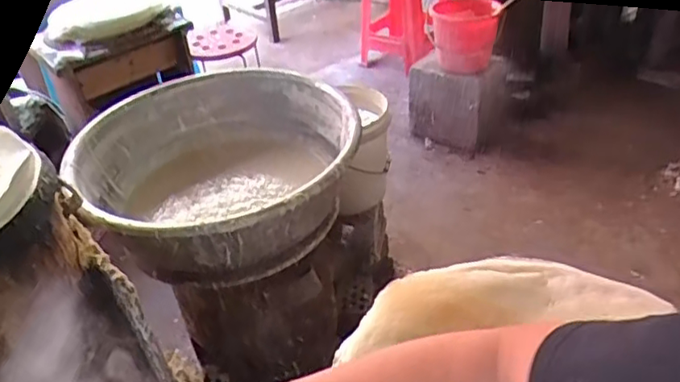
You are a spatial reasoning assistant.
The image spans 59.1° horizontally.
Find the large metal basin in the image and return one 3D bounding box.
[{"bbox_3d":[-0.246,-0.024,1.265,0.538,0.243,0.571,0,34,0],"label":"large metal basin"}]

